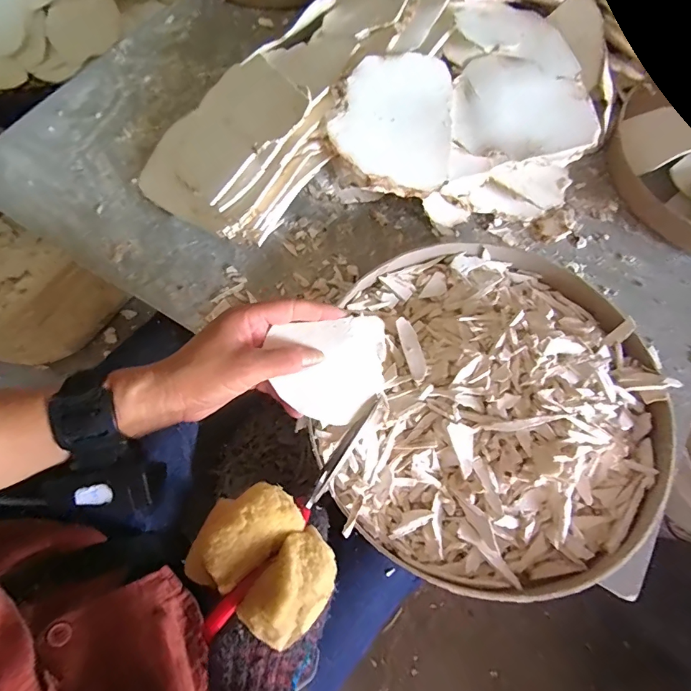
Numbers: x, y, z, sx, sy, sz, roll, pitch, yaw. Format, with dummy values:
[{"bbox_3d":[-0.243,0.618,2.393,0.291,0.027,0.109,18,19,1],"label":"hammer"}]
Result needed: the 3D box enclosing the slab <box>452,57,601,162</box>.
[{"bbox_3d":[0.182,-0.241,0.416,0.147,0.029,0.105,-1,70,1],"label":"slab"}]

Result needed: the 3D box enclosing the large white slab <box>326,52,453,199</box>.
[{"bbox_3d":[0.046,-0.220,0.405,0.114,0.009,0.140,4,86,-1],"label":"large white slab"}]

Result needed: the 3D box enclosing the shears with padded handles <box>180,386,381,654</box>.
[{"bbox_3d":[-0.019,0.108,0.258,0.156,0.062,0.078,-37,73,-12],"label":"shears with padded handles"}]

